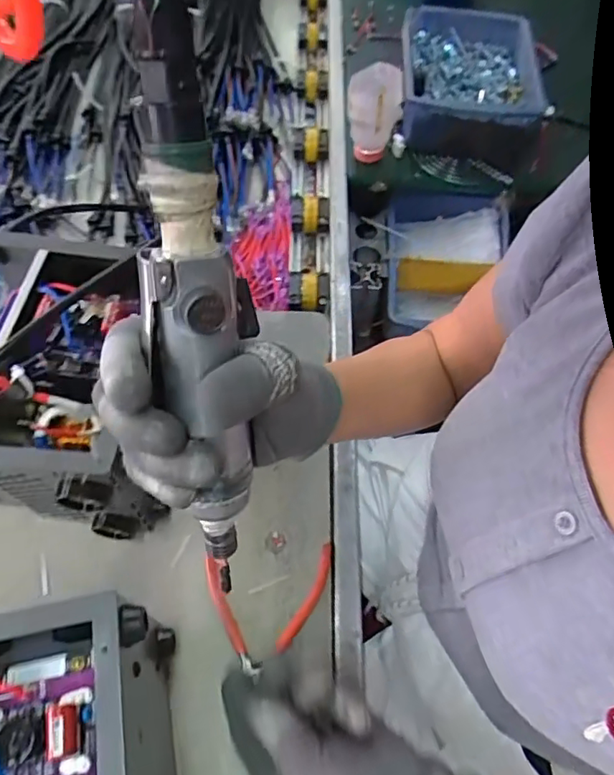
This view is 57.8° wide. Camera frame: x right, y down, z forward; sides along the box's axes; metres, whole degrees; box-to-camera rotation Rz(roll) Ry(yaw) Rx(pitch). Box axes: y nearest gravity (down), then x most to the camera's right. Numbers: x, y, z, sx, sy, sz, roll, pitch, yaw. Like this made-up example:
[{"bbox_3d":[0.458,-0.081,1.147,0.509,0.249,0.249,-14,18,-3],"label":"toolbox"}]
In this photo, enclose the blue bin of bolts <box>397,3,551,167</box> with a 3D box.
[{"bbox_3d":[0.236,-0.446,0.821,0.189,0.088,0.265,6,60,1],"label":"blue bin of bolts"}]

